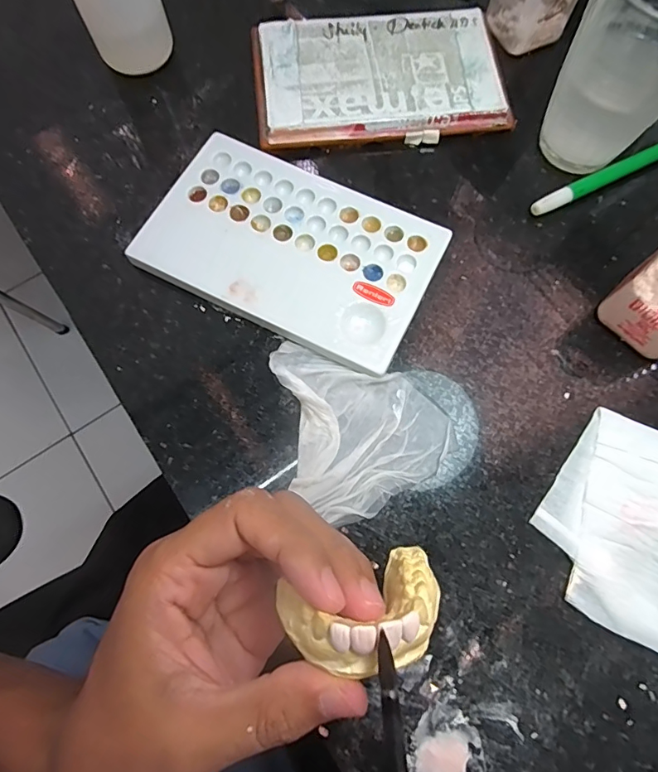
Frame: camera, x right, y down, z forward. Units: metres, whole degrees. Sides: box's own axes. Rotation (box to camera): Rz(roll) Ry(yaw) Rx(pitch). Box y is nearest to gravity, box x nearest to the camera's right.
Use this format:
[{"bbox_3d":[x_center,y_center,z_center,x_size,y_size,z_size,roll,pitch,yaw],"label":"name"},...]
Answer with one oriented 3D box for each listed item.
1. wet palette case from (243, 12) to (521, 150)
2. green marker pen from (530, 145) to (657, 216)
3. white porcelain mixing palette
[{"bbox_3d":[0.030,-0.192,0.287,0.150,0.014,0.090,-4,74,-1],"label":"wet palette case"},{"bbox_3d":[0.182,-0.132,0.274,0.143,0.009,0.009,-27,75,-7],"label":"green marker pen"},{"bbox_3d":[-0.021,-0.076,0.255,0.151,0.012,0.093,27,76,8],"label":"white porcelain mixing palette"}]

